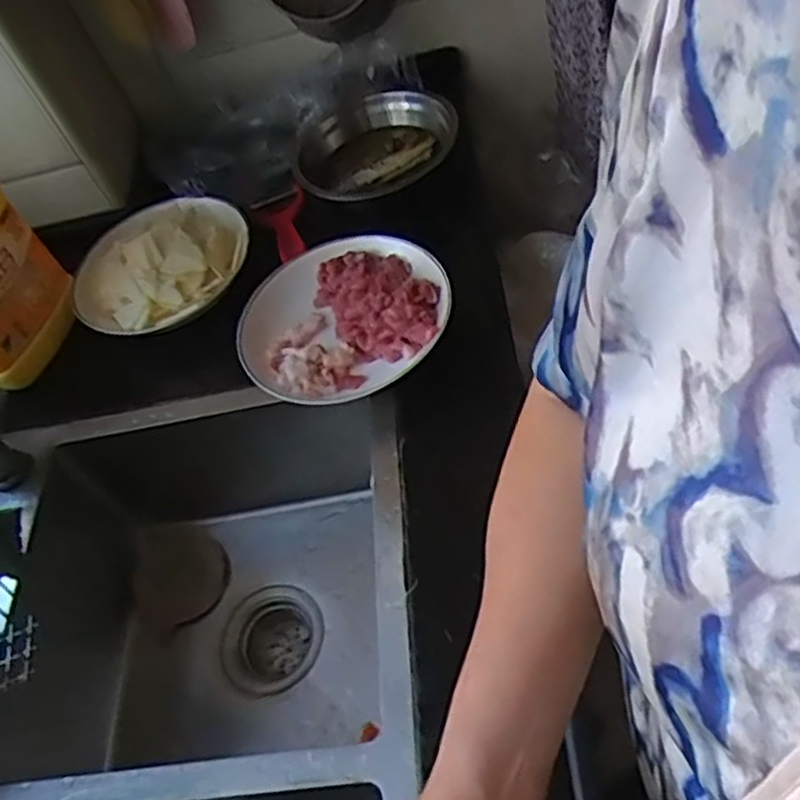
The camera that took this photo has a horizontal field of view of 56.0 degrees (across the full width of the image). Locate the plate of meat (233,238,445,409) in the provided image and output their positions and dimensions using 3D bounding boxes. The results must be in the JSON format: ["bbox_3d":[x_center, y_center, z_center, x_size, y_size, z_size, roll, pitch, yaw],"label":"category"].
[{"bbox_3d":[-0.051,-0.072,0.688,0.182,0.037,0.181,-10,54,14],"label":"plate of meat"}]

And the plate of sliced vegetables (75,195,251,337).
[{"bbox_3d":[-0.256,-0.156,0.798,0.189,0.060,0.194,-13,48,-11],"label":"plate of sliced vegetables"}]

